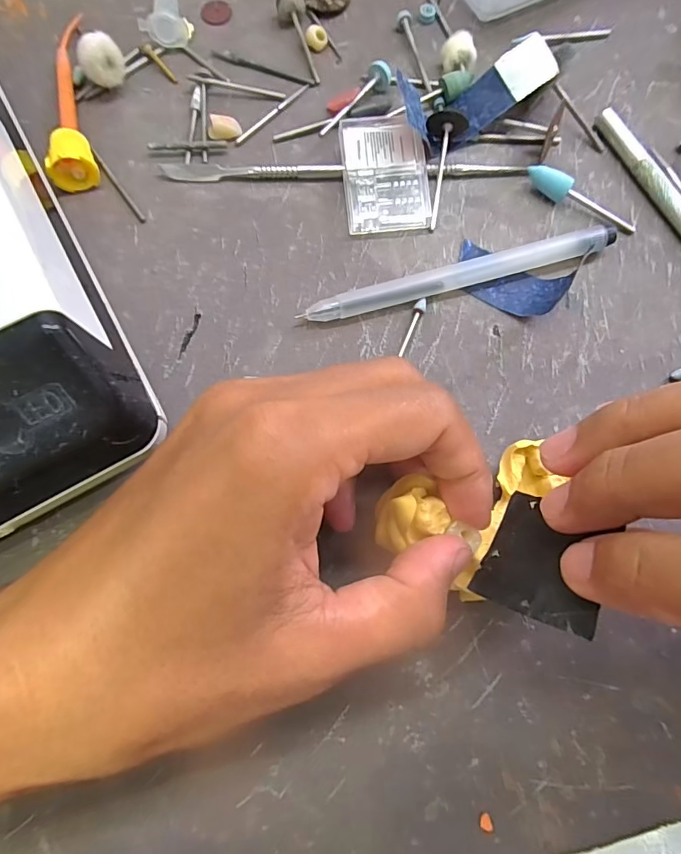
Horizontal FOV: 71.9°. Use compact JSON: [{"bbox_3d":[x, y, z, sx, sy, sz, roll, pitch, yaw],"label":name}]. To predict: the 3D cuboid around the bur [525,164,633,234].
[{"bbox_3d":[0.099,-0.093,0.193,0.049,0.011,0.007,29,77,5],"label":"bur"}]

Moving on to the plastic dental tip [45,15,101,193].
[{"bbox_3d":[-0.111,-0.139,0.194,0.016,0.015,0.086,-6,77,-3],"label":"plastic dental tip"}]

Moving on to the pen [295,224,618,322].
[{"bbox_3d":[0.047,-0.059,0.183,0.123,0.010,0.010,-14,77,-5],"label":"pen"}]

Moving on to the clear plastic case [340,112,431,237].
[{"bbox_3d":[0.018,-0.102,0.191,0.033,0.012,0.044,-6,78,-2],"label":"clear plastic case"}]

